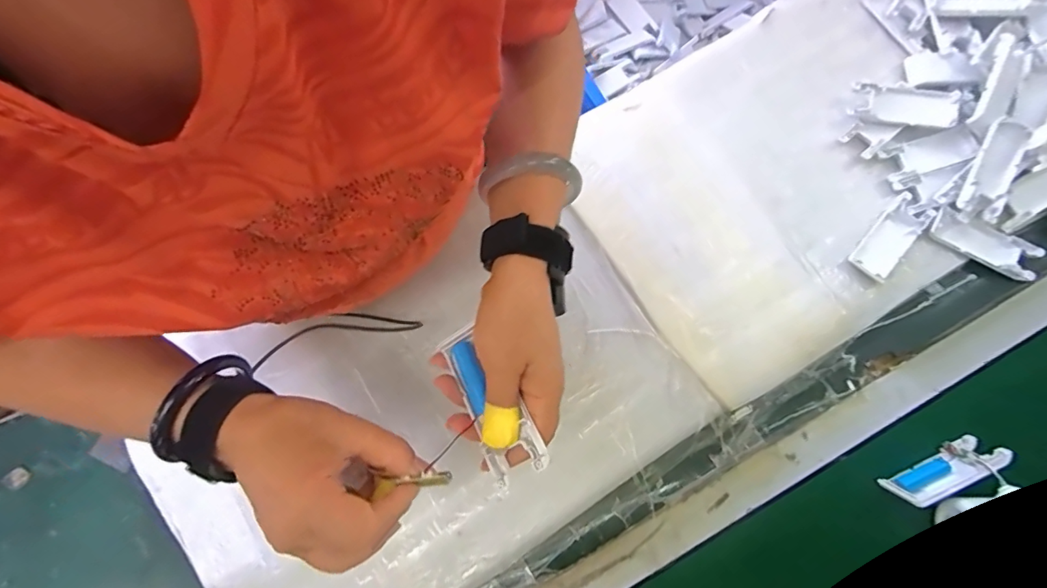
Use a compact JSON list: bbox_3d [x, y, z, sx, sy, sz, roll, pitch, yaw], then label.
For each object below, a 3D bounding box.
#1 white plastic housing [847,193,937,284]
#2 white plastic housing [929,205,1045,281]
[{"bbox_3d":[0.395,-0.062,0.501,0.040,0.012,0.106,44,83,9],"label":"white plastic housing"},{"bbox_3d":[0.492,-0.055,0.494,0.111,0.011,0.043,24,80,6],"label":"white plastic housing"}]

